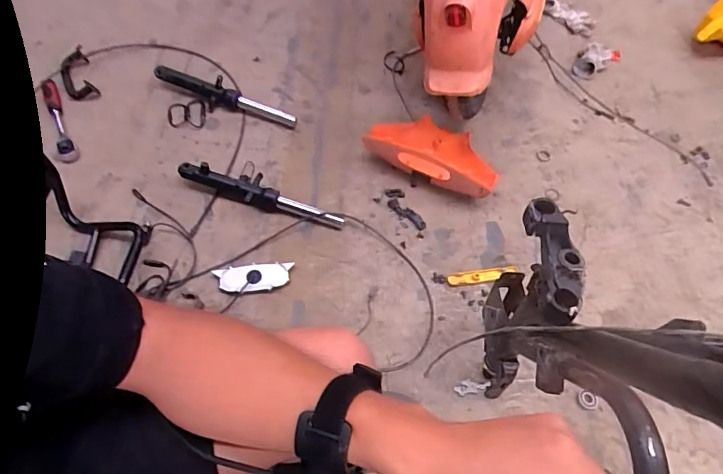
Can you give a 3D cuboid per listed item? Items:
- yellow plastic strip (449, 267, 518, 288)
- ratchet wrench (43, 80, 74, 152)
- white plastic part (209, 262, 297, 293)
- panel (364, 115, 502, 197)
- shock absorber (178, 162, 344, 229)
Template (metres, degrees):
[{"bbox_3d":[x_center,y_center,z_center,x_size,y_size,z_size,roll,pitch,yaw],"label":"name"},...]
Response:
[{"bbox_3d":[0.252,0.082,0.963,0.150,0.008,0.028,-7,60,-8],"label":"yellow plastic strip"},{"bbox_3d":[-0.678,-0.271,1.031,0.030,0.031,0.209,-22,63,-16],"label":"ratchet wrench"},{"bbox_3d":[-0.211,0.079,0.901,0.142,0.016,0.052,-3,59,-5],"label":"white plastic part"},{"bbox_3d":[0.166,-0.200,1.071,0.304,0.096,0.150,22,60,9],"label":"panel"},{"bbox_3d":[-0.210,-0.100,0.999,0.364,0.056,0.070,17,59,7],"label":"shock absorber"}]

